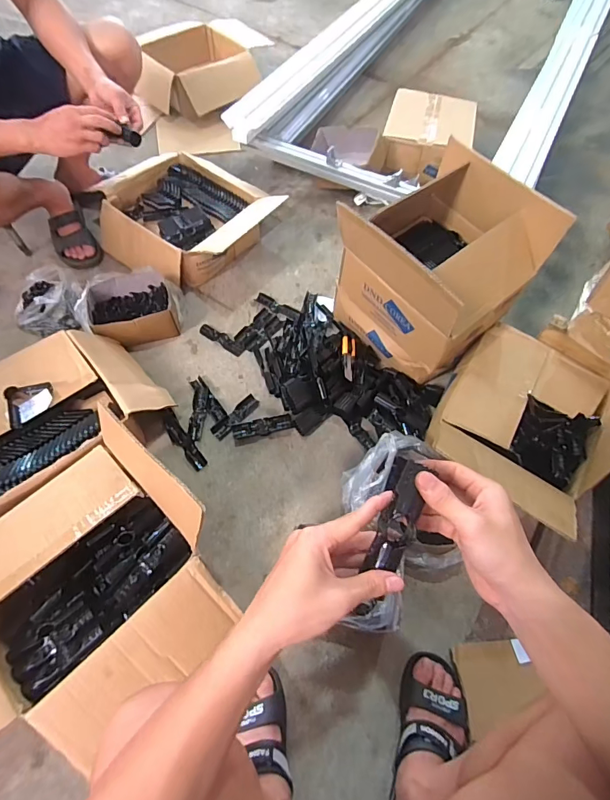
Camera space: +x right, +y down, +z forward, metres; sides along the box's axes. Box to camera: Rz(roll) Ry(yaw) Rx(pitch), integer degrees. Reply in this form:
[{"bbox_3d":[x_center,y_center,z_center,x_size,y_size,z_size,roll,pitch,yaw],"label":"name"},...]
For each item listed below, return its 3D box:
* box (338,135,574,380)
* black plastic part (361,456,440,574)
[{"bbox_3d":[0.258,-0.275,0.969,0.321,0.394,0.364,-37,69,-21],"label":"box"},{"bbox_3d":[0.090,0.112,0.411,0.037,0.023,0.106,16,83,7],"label":"black plastic part"}]

